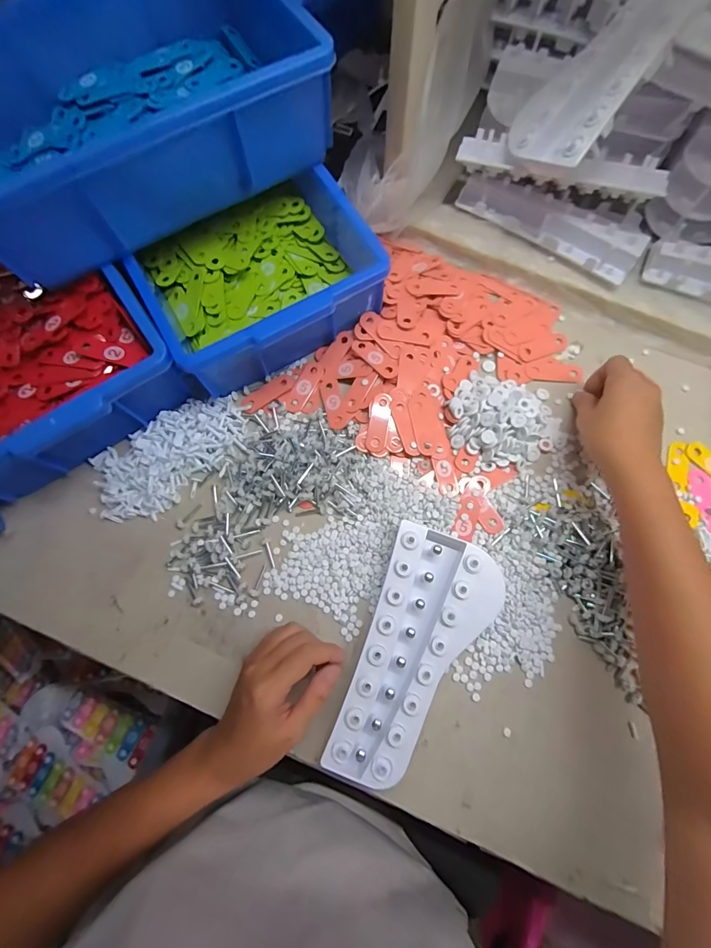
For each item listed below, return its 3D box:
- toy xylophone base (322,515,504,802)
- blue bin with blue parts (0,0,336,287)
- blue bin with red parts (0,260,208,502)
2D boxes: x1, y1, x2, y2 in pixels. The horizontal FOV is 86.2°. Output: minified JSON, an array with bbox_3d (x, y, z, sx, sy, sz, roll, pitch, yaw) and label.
[{"bbox_3d":[0.061,0.170,0.362,0.107,0.041,0.223,20,79,5],"label":"toy xylophone base"},{"bbox_3d":[-0.231,-0.370,0.378,0.349,0.094,0.236,-31,78,-7],"label":"blue bin with blue parts"},{"bbox_3d":[-0.374,-0.167,0.421,0.240,0.092,0.351,-38,80,-7],"label":"blue bin with red parts"}]

